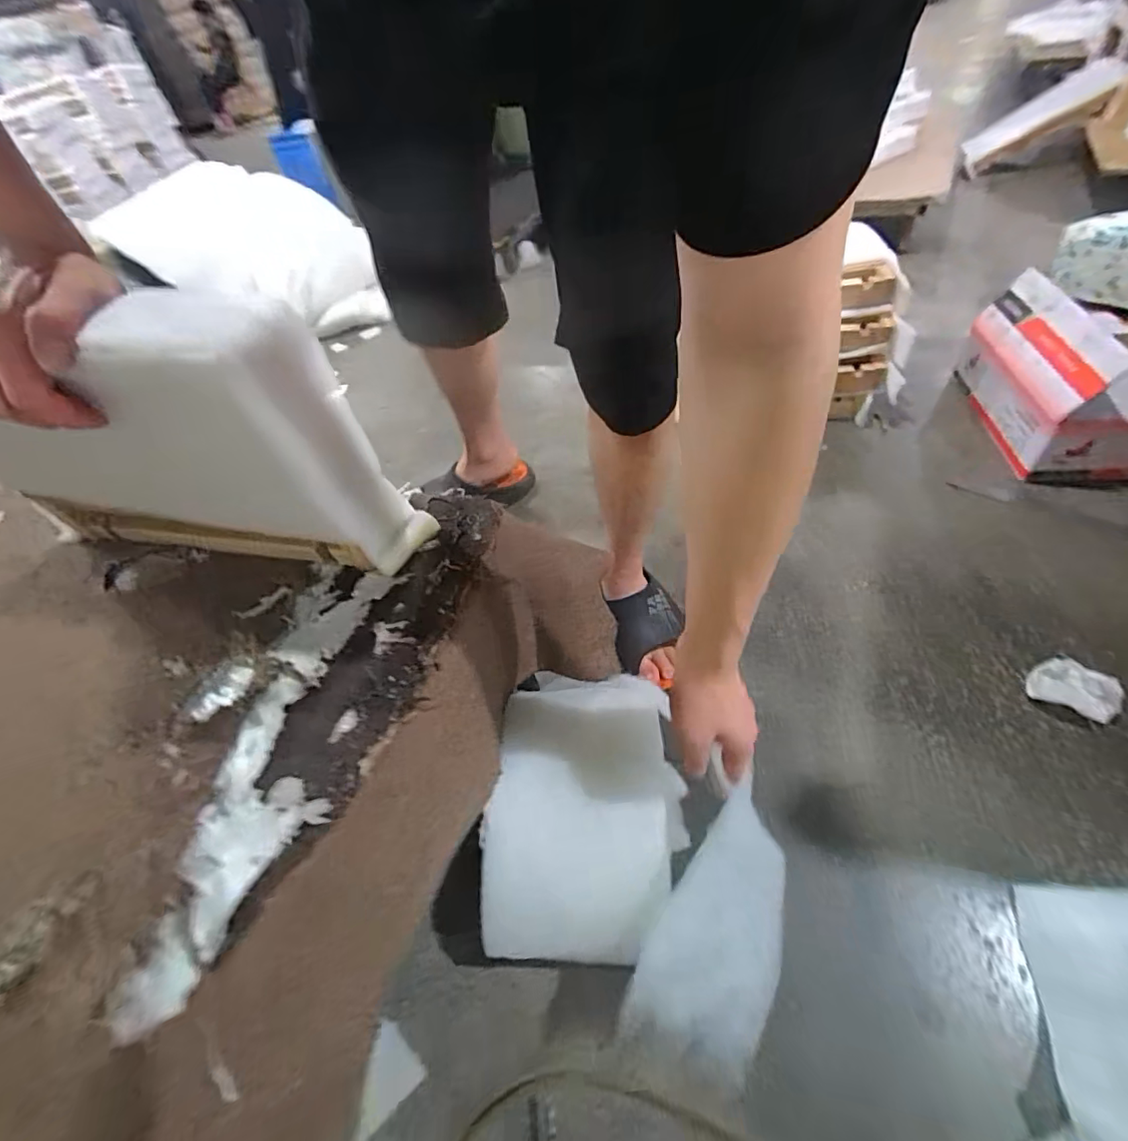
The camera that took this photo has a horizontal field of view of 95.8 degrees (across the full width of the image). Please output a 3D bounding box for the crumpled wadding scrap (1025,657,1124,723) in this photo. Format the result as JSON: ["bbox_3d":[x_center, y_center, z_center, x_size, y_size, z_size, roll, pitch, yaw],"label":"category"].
[{"bbox_3d":[0.621,0.150,0.625,0.061,0.035,0.085,-33,51,-16],"label":"crumpled wadding scrap"}]

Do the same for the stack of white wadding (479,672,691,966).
[{"bbox_3d":[0.019,0.234,0.512,0.184,0.061,0.248,-4,49,9],"label":"stack of white wadding"}]

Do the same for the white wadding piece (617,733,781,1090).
[{"bbox_3d":[0.150,0.325,0.467,0.172,0.027,0.247,27,80,-25],"label":"white wadding piece"}]

